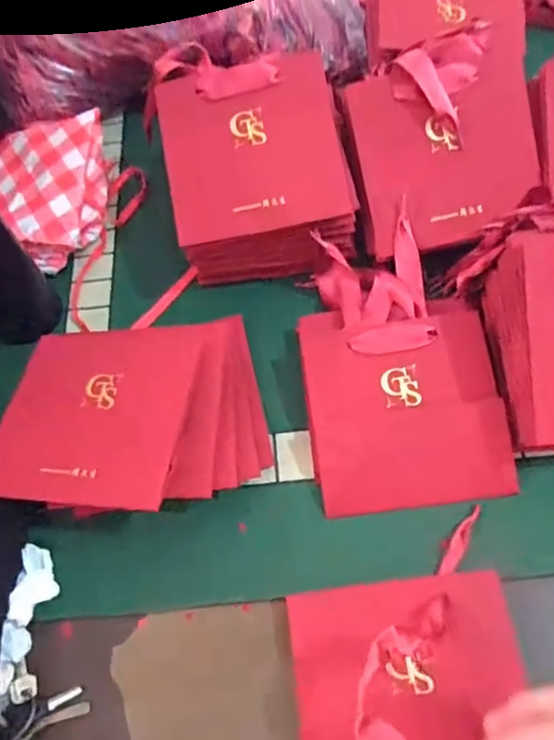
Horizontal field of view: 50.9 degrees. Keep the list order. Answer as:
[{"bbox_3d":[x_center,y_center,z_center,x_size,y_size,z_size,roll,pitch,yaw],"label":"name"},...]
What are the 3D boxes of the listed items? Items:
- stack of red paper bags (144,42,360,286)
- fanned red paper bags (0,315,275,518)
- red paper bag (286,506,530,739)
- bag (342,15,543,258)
[{"bbox_3d":[-0.019,-0.179,0.501,0.149,0.071,0.189,-9,84,1],"label":"stack of red paper bags"},{"bbox_3d":[-0.110,0.033,0.443,0.191,0.048,0.155,-9,60,-1],"label":"fanned red paper bags"},{"bbox_3d":[0.081,0.188,0.357,0.138,0.026,0.157,-6,60,1],"label":"red paper bag"},{"bbox_3d":[0.135,-0.189,0.474,0.142,0.024,0.164,-11,95,10],"label":"bag"}]

